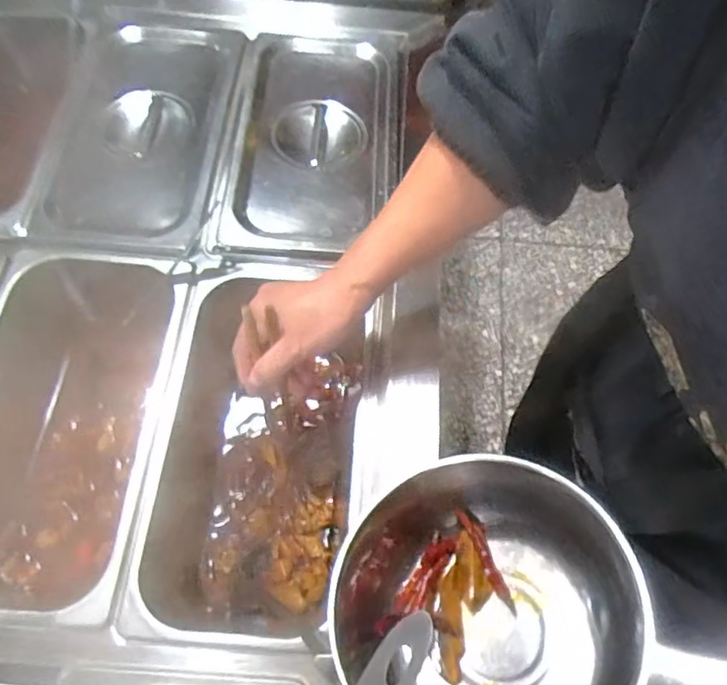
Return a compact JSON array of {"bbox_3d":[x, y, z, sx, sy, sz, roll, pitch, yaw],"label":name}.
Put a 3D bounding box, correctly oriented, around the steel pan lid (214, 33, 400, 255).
[{"bbox_3d":[-0.051,-0.229,0.623,0.169,0.023,0.324,4,64,-1],"label":"steel pan lid"}]

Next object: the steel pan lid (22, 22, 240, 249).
[{"bbox_3d":[-0.239,-0.243,0.621,0.182,0.029,0.332,3,64,-2],"label":"steel pan lid"}]

